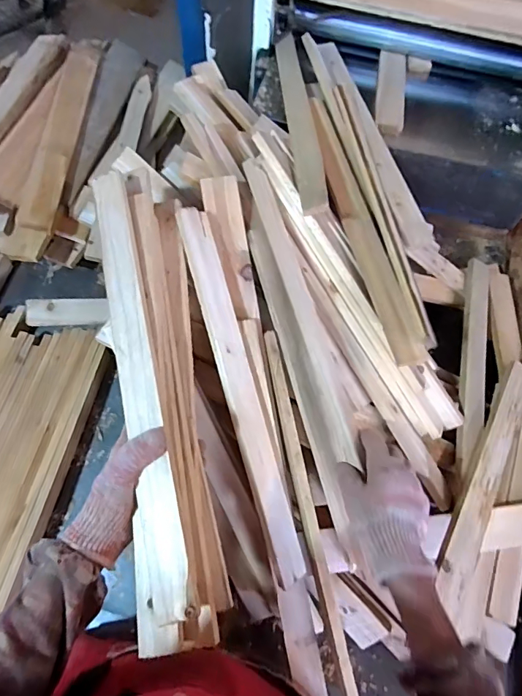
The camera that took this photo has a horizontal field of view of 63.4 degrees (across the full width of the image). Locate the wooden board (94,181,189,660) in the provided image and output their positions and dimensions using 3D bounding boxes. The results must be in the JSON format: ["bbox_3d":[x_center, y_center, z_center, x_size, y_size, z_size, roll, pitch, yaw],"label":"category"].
[{"bbox_3d":[-0.128,0.038,0.450,0.055,0.013,0.505,-14,75,15],"label":"wooden board"}]

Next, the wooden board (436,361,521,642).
[{"bbox_3d":[0.346,0.181,0.635,0.055,0.014,0.442,41,58,-2],"label":"wooden board"}]

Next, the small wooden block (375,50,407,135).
[{"bbox_3d":[0.244,-0.483,0.785,0.052,0.020,0.219,10,64,1],"label":"small wooden block"}]

